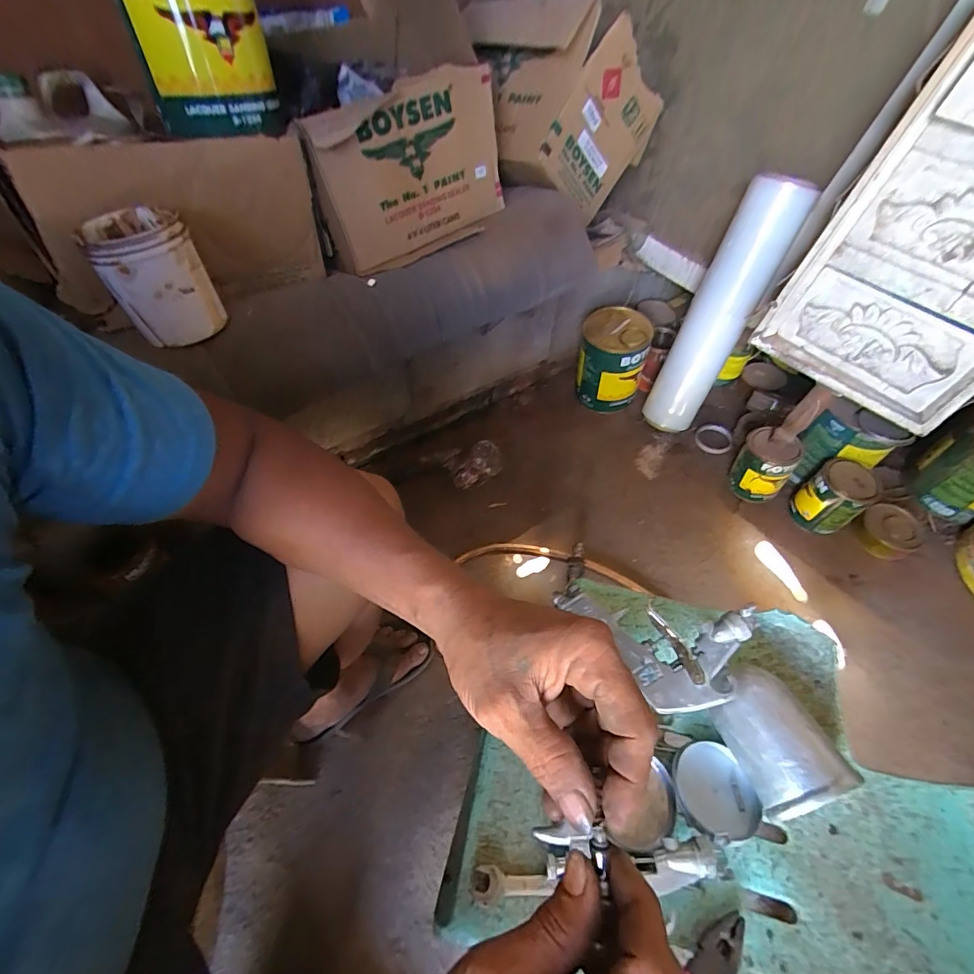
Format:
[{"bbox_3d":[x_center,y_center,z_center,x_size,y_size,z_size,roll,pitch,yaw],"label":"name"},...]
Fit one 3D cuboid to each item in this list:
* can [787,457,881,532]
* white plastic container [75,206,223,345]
[{"bbox_3d":[0.709,0.022,0.928,0.108,0.139,0.104,1,52,-1],"label":"can"},{"bbox_3d":[-0.417,-0.266,0.573,0.107,0.121,0.127,-31,59,-24],"label":"white plastic container"}]

